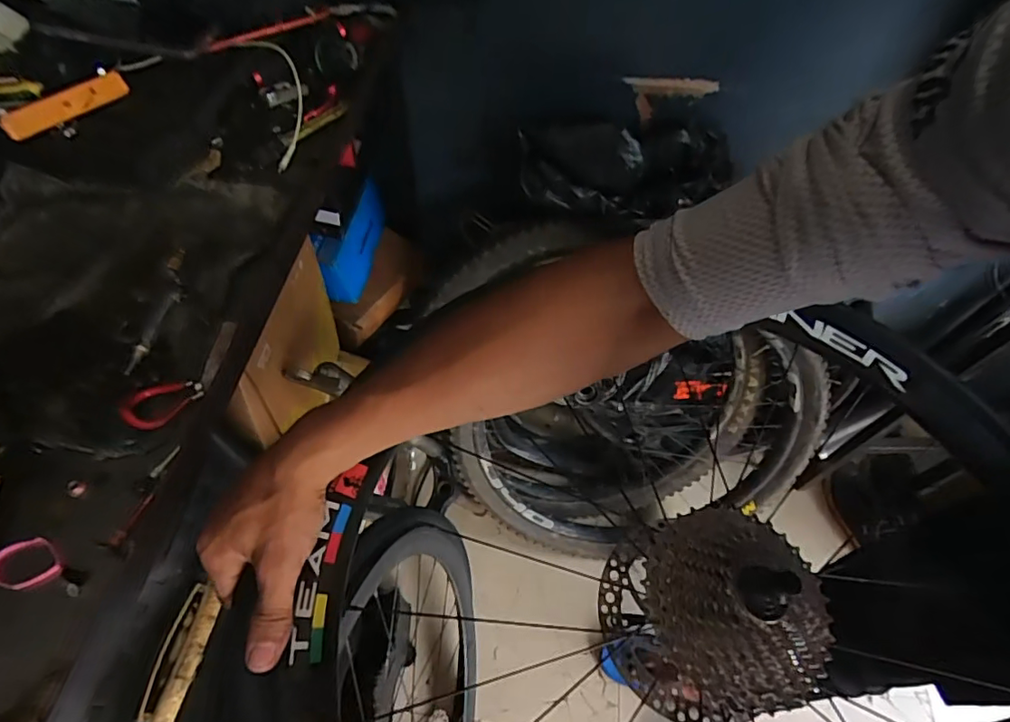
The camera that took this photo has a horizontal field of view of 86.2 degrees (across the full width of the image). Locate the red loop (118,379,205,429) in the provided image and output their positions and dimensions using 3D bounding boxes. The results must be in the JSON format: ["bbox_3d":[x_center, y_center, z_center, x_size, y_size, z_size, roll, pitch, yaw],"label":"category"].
[{"bbox_3d":[-0.256,0.031,0.402,0.054,0.007,0.034,-21,59,-14],"label":"red loop"}]

